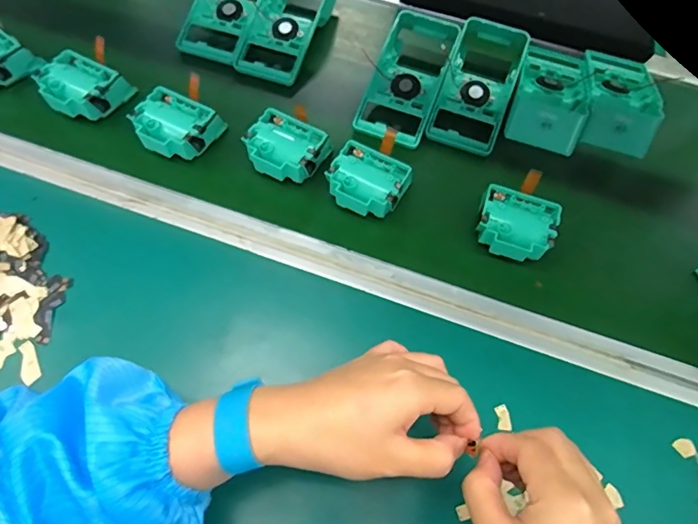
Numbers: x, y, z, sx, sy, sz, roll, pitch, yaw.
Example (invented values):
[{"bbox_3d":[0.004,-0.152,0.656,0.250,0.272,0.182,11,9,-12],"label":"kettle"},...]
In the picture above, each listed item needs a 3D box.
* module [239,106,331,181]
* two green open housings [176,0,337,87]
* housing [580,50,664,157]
[{"bbox_3d":[-0.066,-0.118,0.524,0.077,0.040,0.072,27,68,12],"label":"module"},{"bbox_3d":[-0.111,-0.327,0.634,0.166,0.046,0.195,22,61,9],"label":"two green open housings"},{"bbox_3d":[0.323,-0.198,0.585,0.085,0.042,0.188,17,61,6],"label":"housing"}]

